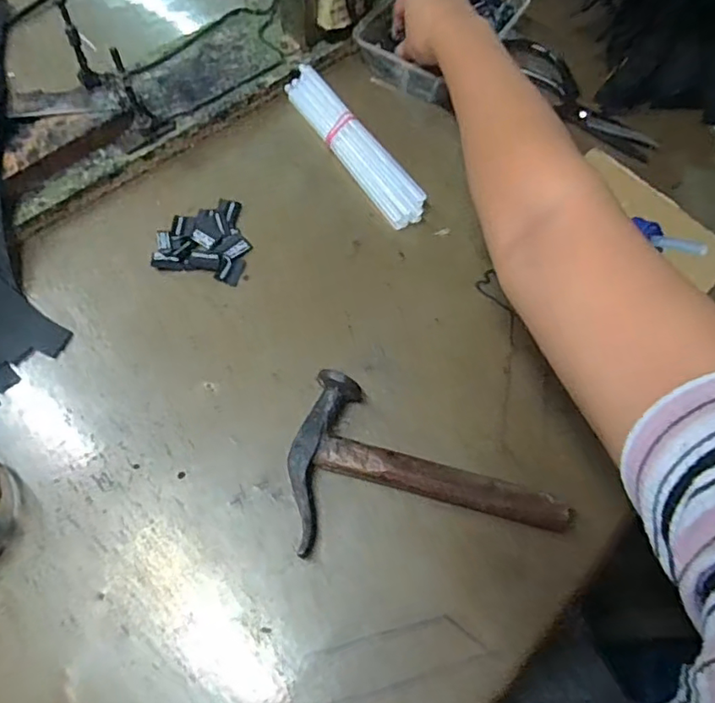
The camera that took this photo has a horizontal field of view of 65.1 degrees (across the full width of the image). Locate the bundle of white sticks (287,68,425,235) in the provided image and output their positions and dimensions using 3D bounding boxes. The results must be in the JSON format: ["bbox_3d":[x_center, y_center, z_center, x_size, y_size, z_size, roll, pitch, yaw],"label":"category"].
[{"bbox_3d":[-0.005,-0.182,0.499,0.031,0.026,0.185,-31,70,-16],"label":"bundle of white sticks"}]

